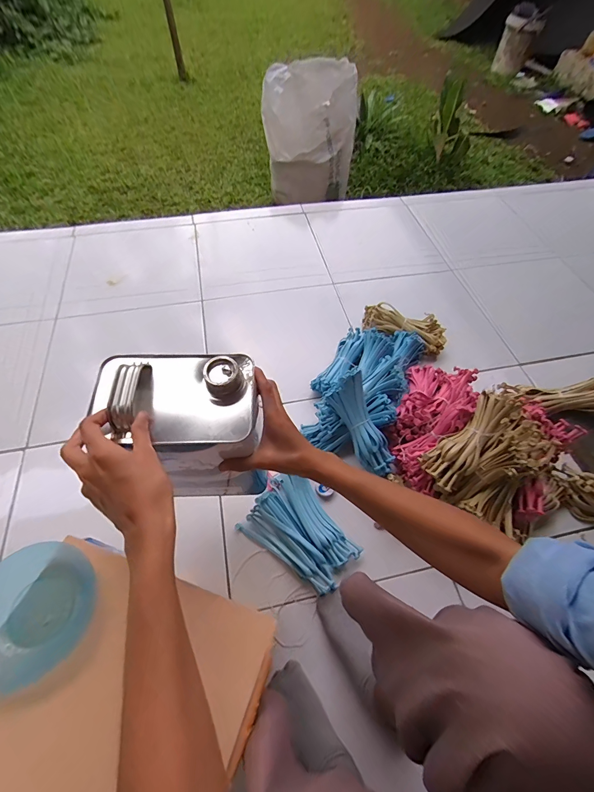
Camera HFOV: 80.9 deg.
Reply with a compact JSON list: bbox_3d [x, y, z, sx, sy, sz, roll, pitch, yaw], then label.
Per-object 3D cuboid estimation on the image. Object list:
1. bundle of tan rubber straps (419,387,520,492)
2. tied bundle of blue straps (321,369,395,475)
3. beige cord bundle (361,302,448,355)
[{"bbox_3d":[0.308,0.074,0.619,0.202,0.041,0.075,-45,66,-4],"label":"bundle of tan rubber straps"},{"bbox_3d":[0.130,0.058,0.704,0.083,0.053,0.216,-25,91,-16],"label":"tied bundle of blue straps"},{"bbox_3d":[0.284,-0.188,0.930,0.228,0.060,0.080,27,60,16],"label":"beige cord bundle"}]

